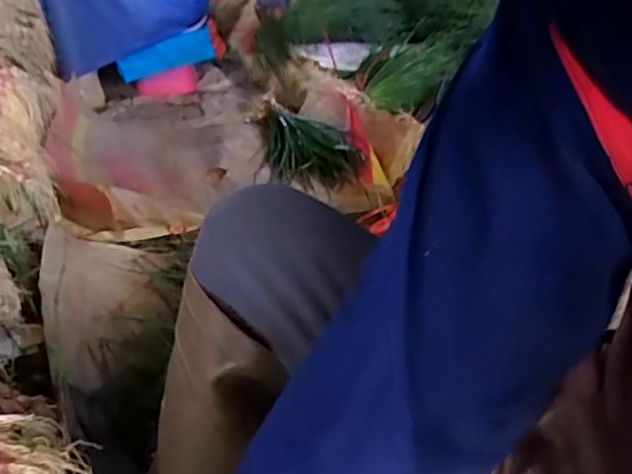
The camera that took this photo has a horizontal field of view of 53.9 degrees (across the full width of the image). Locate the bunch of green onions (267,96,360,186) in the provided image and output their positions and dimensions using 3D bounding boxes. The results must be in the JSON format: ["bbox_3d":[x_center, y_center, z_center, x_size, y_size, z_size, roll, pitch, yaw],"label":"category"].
[{"bbox_3d":[-0.031,-0.292,1.805,0.238,0.044,0.576,1,31,-10],"label":"bunch of green onions"}]

